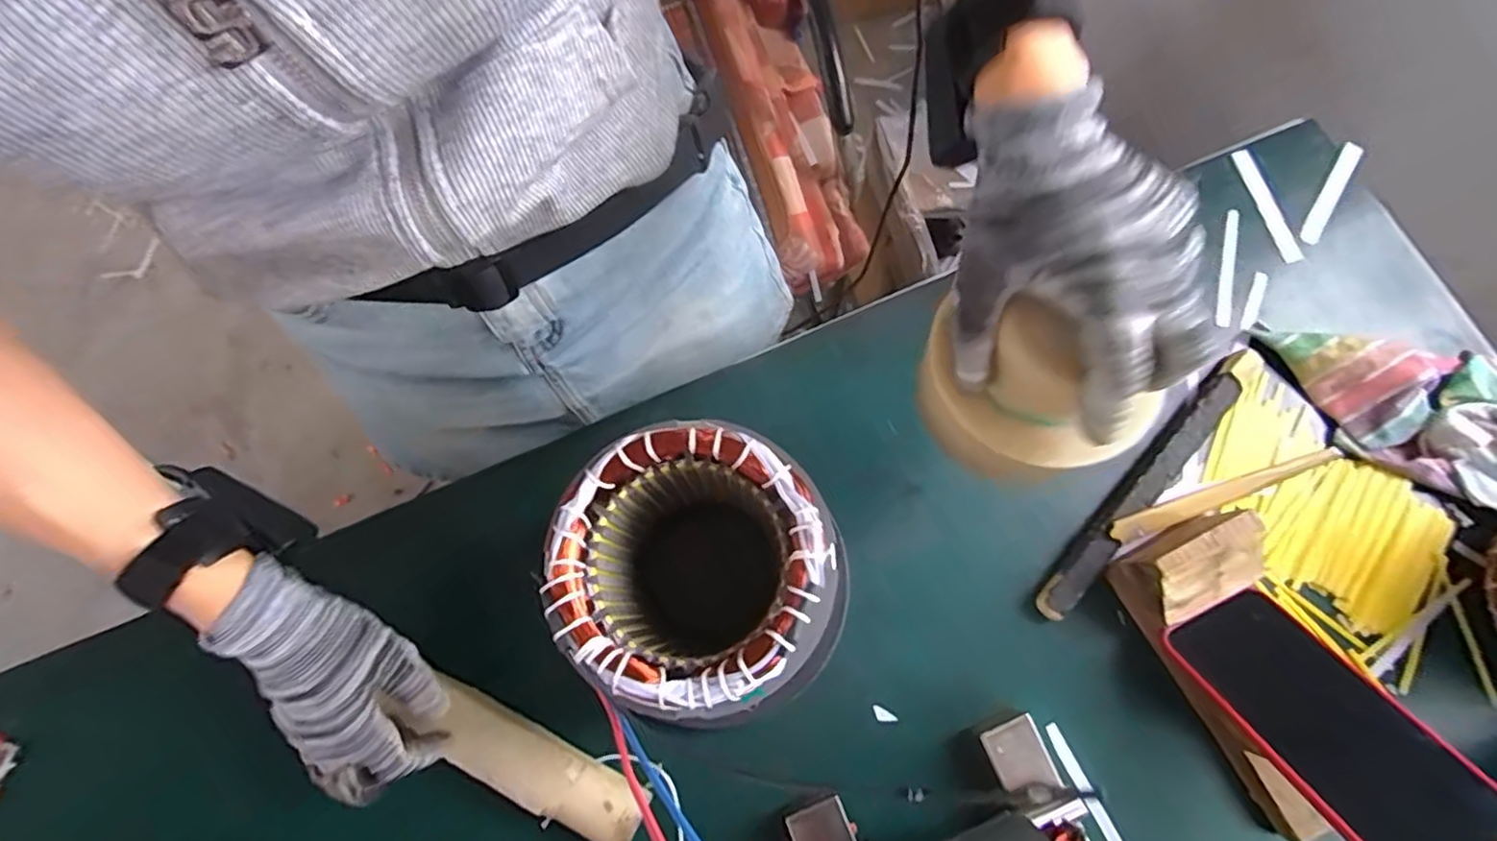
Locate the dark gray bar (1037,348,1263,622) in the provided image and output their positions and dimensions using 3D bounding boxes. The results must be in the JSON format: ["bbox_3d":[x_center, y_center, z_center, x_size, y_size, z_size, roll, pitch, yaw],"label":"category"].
[{"bbox_3d":[0.303,0.042,0.490,0.029,0.019,0.260,43,79,12],"label":"dark gray bar"}]

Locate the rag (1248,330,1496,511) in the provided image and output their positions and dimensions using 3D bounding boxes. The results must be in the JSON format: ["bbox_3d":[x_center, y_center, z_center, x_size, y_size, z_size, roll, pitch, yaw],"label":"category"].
[{"bbox_3d":[0.506,-0.005,0.492,0.202,0.032,0.107,9,74,4],"label":"rag"}]

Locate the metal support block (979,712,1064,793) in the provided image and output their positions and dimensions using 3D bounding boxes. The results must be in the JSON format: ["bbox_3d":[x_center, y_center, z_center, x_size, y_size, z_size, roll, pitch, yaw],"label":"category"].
[{"bbox_3d":[0.181,0.227,0.438,0.037,0.015,0.045,-22,74,-5],"label":"metal support block"}]

